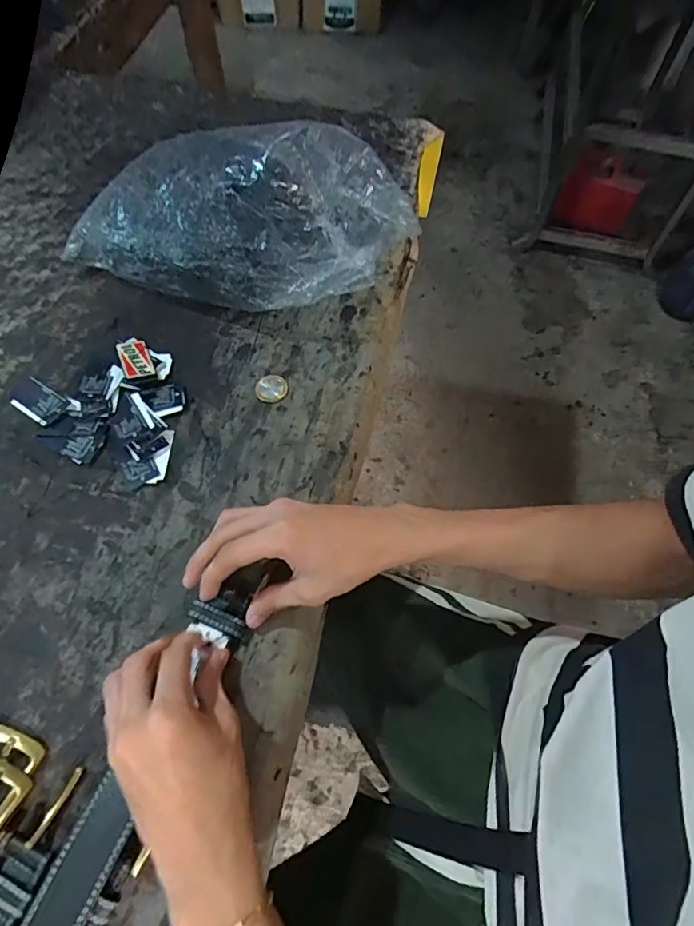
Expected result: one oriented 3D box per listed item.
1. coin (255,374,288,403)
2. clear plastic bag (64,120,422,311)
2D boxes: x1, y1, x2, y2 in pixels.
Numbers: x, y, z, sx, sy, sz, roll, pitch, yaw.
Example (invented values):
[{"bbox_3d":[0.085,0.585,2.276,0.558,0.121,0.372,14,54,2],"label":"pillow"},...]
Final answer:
[{"bbox_3d":[-0.070,-0.070,0.477,0.029,0.004,0.030,-8,63,-5],"label":"coin"},{"bbox_3d":[-0.107,-0.241,0.488,0.293,0.135,0.157,20,64,9],"label":"clear plastic bag"}]

